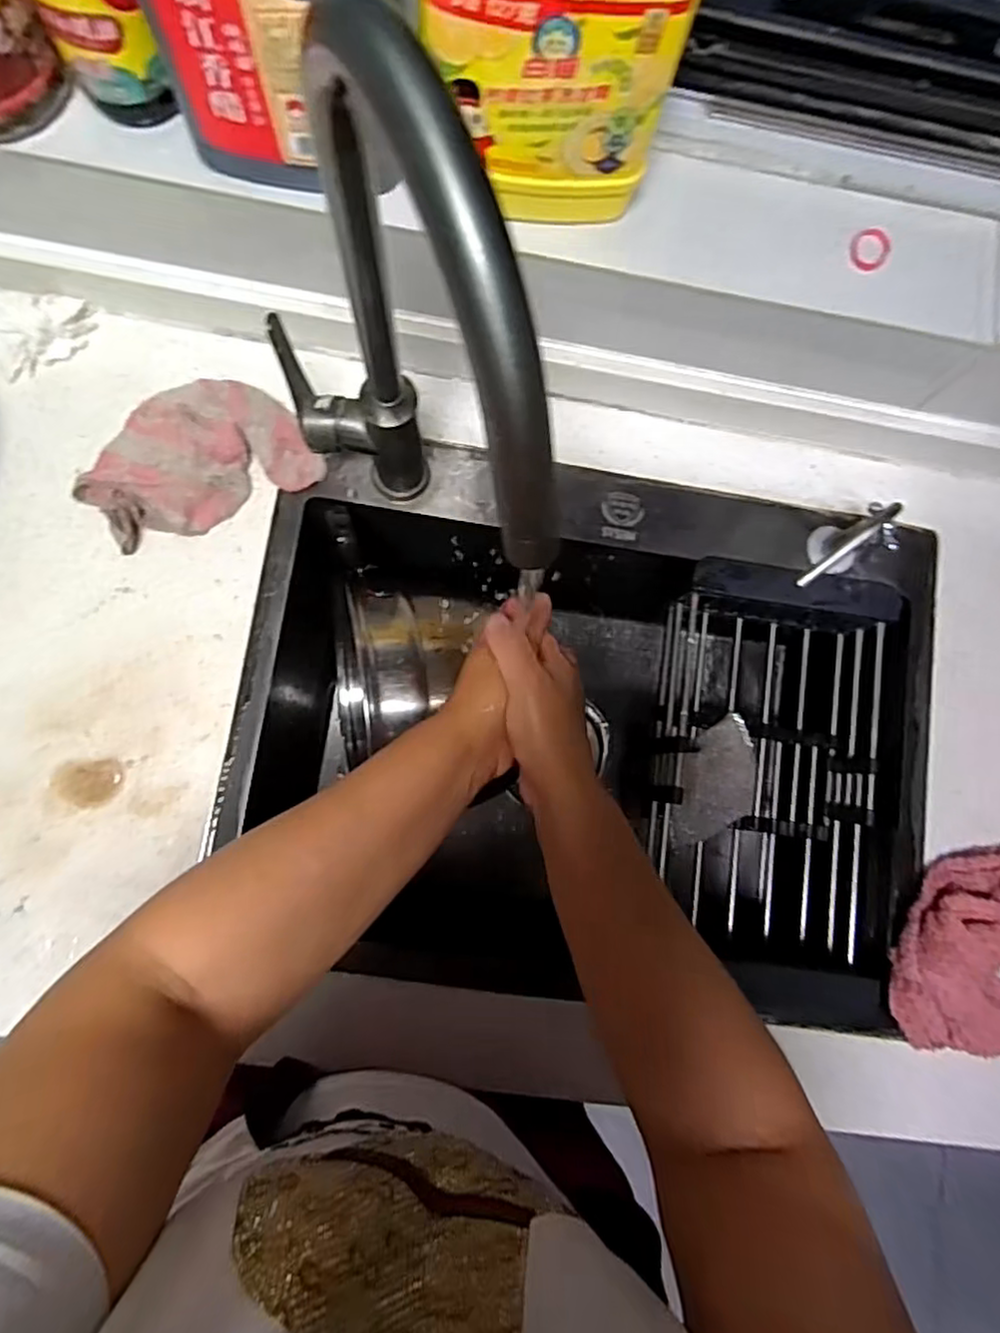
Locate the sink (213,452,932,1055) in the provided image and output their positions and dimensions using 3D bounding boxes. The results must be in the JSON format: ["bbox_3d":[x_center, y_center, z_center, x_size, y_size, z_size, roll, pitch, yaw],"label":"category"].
[{"bbox_3d":[0.071,0.060,0.665,0.570,0.226,0.434,9,82,-4],"label":"sink"}]

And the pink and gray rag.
[{"bbox_3d":[-0.249,-0.172,0.547,0.171,0.039,0.110,-28,86,-8],"label":"pink and gray rag"}]

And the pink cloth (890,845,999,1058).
[{"bbox_3d":[0.387,0.231,0.543,0.115,0.051,0.171,31,81,-1],"label":"pink cloth"}]

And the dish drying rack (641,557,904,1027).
[{"bbox_3d":[0.246,0.107,0.612,0.200,0.086,0.370,9,82,-4],"label":"dish drying rack"}]

